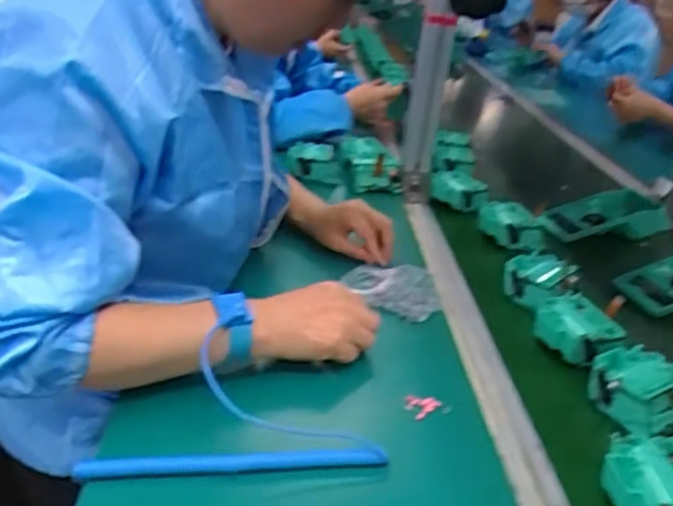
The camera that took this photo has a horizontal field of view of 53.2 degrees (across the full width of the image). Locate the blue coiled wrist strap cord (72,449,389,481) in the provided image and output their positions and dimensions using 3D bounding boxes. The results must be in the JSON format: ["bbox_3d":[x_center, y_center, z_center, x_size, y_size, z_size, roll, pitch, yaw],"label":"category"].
[{"bbox_3d":[-0.070,0.149,0.472,0.213,0.016,0.013,1,26,-13],"label":"blue coiled wrist strap cord"}]

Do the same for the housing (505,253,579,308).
[{"bbox_3d":[0.236,0.036,0.778,0.077,0.040,0.093,24,33,36],"label":"housing"}]

